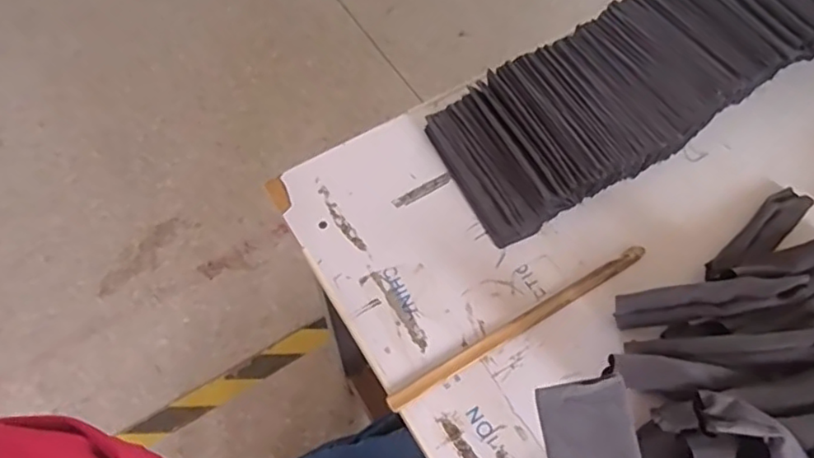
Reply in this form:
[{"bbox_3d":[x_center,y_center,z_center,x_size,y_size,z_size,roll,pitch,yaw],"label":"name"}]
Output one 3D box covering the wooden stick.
[{"bbox_3d":[0.099,0.081,0.525,0.264,0.005,0.016,-28,66,-15],"label":"wooden stick"}]

